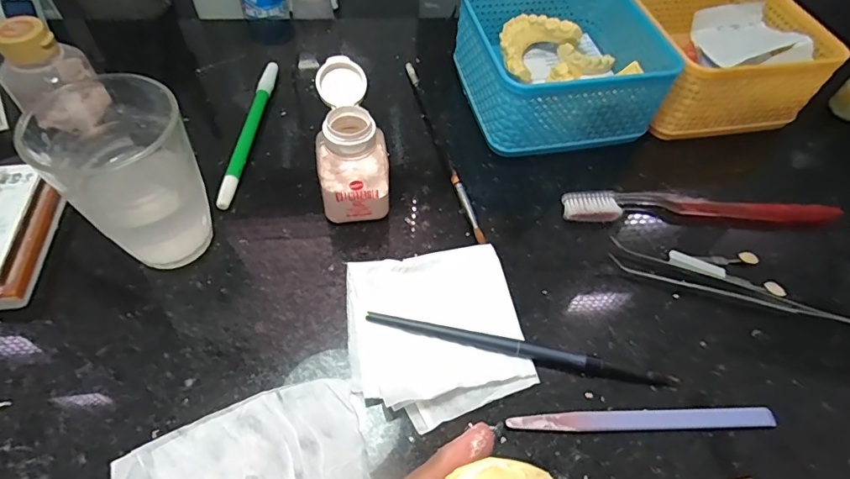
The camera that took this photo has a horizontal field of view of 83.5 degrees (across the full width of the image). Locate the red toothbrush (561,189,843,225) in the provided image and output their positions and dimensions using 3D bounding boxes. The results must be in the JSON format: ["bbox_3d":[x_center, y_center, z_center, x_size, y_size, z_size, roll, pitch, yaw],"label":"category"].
[{"bbox_3d":[0.186,-0.022,0.324,0.186,0.012,0.023,2,55,-3],"label":"red toothbrush"}]

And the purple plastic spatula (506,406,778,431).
[{"bbox_3d":[0.111,0.092,0.244,0.136,0.004,0.010,0,55,-4],"label":"purple plastic spatula"}]

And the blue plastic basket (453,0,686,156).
[{"bbox_3d":[0.100,-0.137,0.365,0.131,0.062,0.129,-8,56,-10],"label":"blue plastic basket"}]

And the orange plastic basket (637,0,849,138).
[{"bbox_3d":[0.228,-0.154,0.382,0.127,0.058,0.135,-6,56,-8],"label":"orange plastic basket"}]

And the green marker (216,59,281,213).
[{"bbox_3d":[-0.125,-0.081,0.344,0.010,0.008,0.144,3,55,-2],"label":"green marker"}]

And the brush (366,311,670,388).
[{"bbox_3d":[0.051,0.059,0.259,0.165,0.006,0.010,12,55,5],"label":"brush"}]

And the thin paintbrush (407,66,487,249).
[{"bbox_3d":[0.011,-0.073,0.349,0.007,0.008,0.186,-11,57,-12],"label":"thin paintbrush"}]

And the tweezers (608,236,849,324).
[{"bbox_3d":[0.184,0.026,0.291,0.140,0.009,0.021,16,55,7],"label":"tweezers"}]

